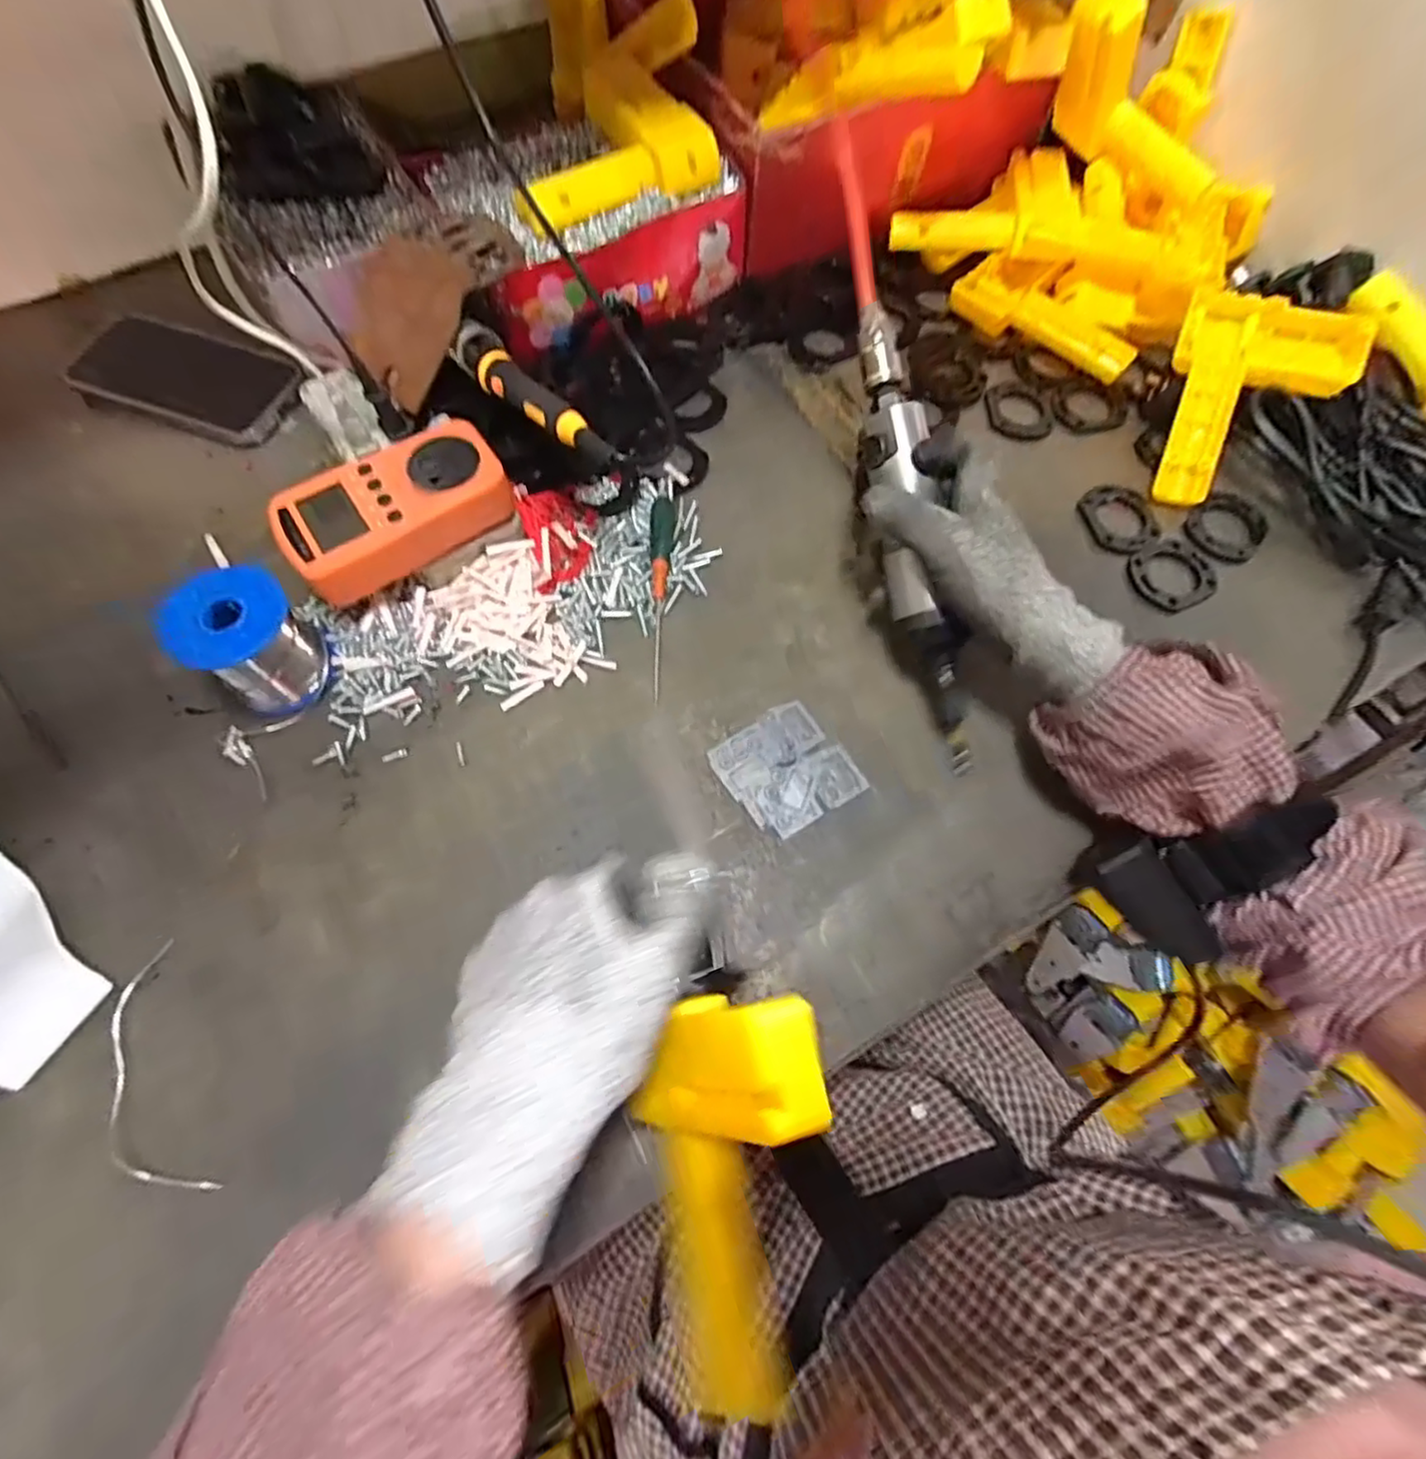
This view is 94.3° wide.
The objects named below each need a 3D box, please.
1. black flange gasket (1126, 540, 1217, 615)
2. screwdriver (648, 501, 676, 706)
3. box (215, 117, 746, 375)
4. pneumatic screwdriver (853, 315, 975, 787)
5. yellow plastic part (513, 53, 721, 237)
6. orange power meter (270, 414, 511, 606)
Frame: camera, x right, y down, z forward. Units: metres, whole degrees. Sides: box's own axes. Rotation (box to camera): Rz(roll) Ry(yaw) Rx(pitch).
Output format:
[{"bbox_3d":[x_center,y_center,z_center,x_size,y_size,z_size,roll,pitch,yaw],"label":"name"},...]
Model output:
[{"bbox_3d":[0.314,-0.107,0.453,0.055,0.006,0.052,1,68,-2],"label":"black flange gasket"},{"bbox_3d":[-0.034,-0.085,0.419,0.015,0.021,0.134,2,68,-2],"label":"screwdriver"},{"bbox_3d":[-0.153,-0.352,0.493,0.324,0.084,0.164,-31,72,-14],"label":"box"},{"bbox_3d":[0.117,-0.108,0.379,0.031,0.032,0.267,-11,90,-7],"label":"pneumatic screwdriver"},{"bbox_3d":[-0.083,-0.418,0.470,0.146,0.036,0.106,-25,71,-12],"label":"yellow plastic part"},{"bbox_3d":[-0.187,-0.132,0.391,0.125,0.031,0.069,-34,73,-15],"label":"orange power meter"}]

